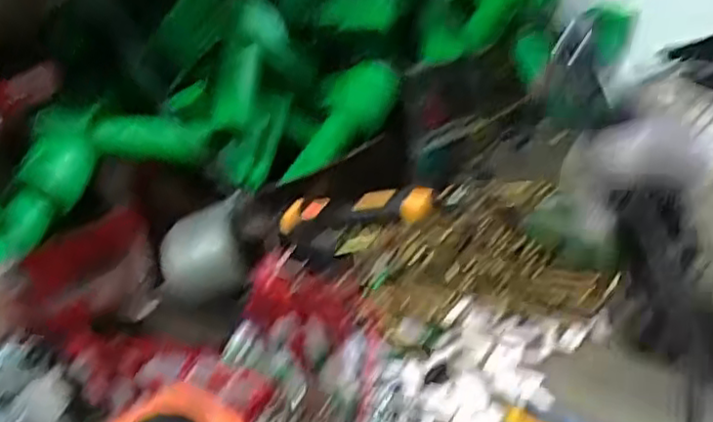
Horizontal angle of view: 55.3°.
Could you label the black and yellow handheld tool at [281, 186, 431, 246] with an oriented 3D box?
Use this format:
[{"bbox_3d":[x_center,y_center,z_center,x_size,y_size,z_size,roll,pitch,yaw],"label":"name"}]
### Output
[{"bbox_3d":[-0.001,0.000,0.461,0.113,0.026,0.026,-10,24,26],"label":"black and yellow handheld tool"}]

